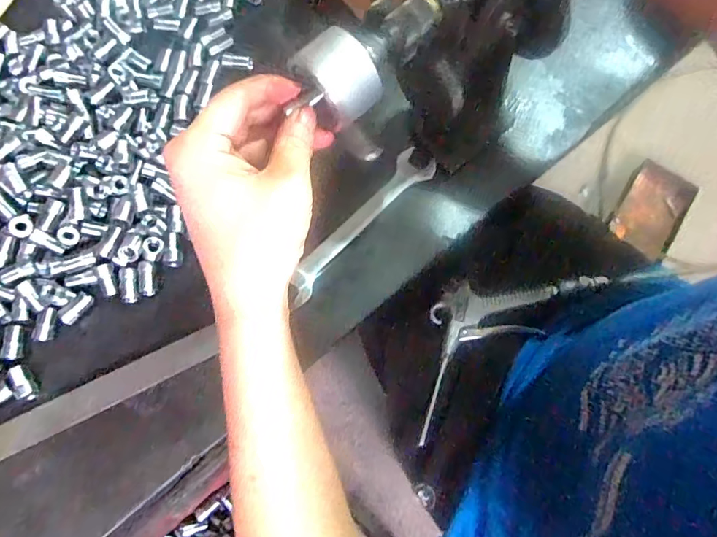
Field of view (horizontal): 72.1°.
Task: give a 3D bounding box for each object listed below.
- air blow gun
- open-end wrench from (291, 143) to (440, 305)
[{"bbox_3d":[0.128,0.055,0.505,0.237,0.027,0.096,-38,77,-9],"label":"air blow gun"},{"bbox_3d":[0.004,-0.039,0.415,0.030,0.007,0.161,39,78,13],"label":"open-end wrench"}]

